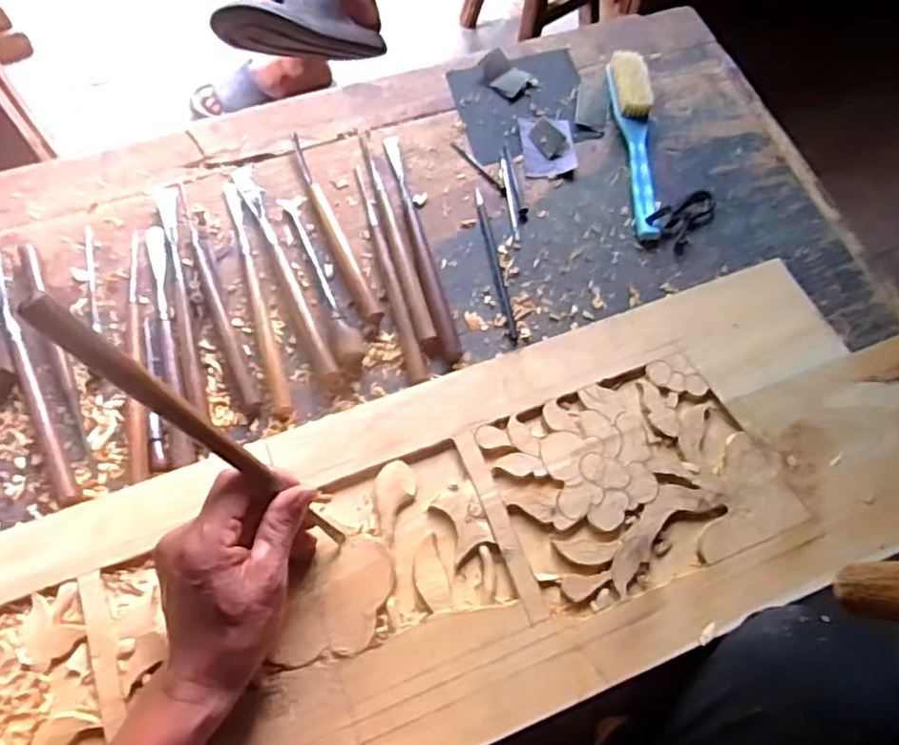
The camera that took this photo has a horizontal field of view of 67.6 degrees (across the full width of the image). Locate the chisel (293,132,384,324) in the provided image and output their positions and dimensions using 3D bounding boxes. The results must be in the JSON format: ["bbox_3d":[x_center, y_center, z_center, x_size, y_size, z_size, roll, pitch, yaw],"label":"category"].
[{"bbox_3d":[-0.114,-0.142,0.649,0.020,0.022,0.225,-22,69,-11],"label":"chisel"}]

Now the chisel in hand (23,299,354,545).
[{"bbox_3d":[-0.140,0.043,0.406,0.011,0.259,0.014,2,55,36],"label":"chisel in hand"}]

